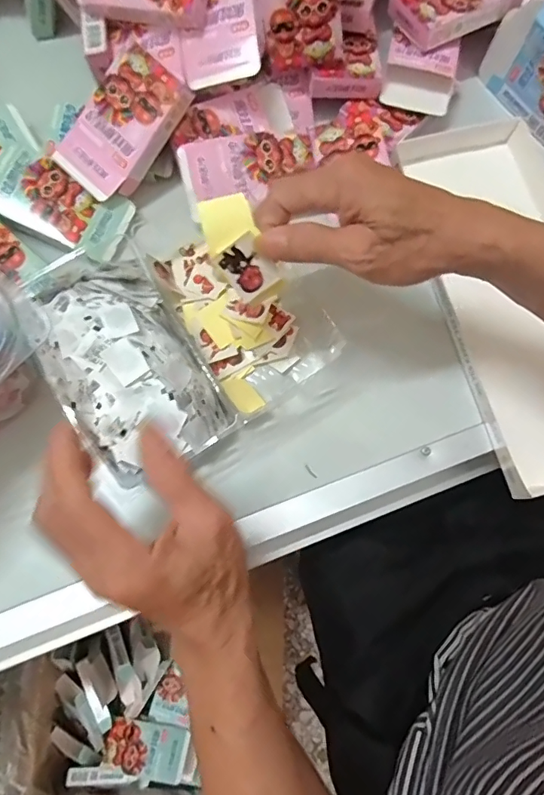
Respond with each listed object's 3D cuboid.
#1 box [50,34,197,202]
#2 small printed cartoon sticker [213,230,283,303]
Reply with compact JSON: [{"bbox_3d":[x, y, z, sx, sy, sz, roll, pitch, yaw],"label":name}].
[{"bbox_3d":[-0.128,-0.231,0.421,0.072,0.015,0.117,42,106,1],"label":"box"},{"bbox_3d":[-0.015,-0.083,0.318,0.029,0.039,0.004,-35,37,9],"label":"small printed cartoon sticker"}]

